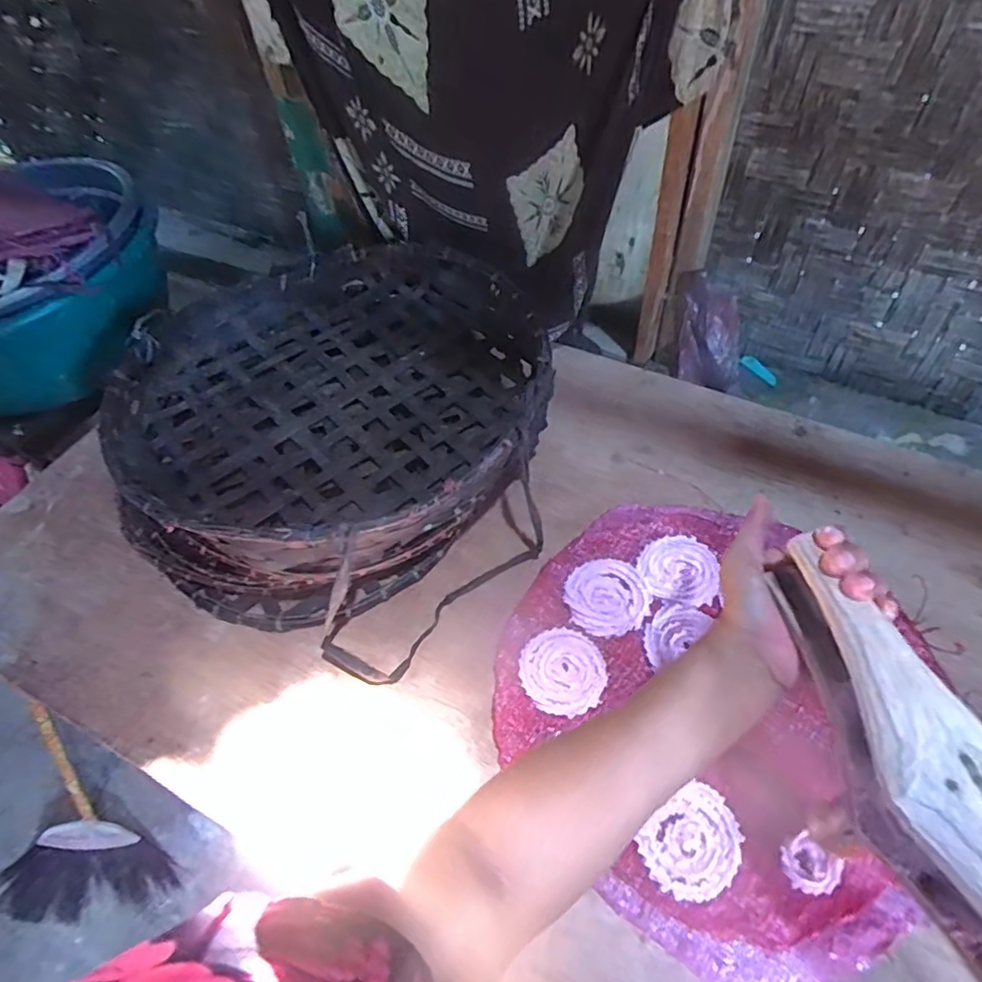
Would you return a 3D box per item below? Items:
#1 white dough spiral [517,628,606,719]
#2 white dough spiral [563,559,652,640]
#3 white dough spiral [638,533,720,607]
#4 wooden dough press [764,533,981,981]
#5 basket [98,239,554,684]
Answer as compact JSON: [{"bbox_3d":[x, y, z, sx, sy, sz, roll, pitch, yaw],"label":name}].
[{"bbox_3d":[0.064,0.160,0.542,0.075,0.009,0.076,-3,54,4],"label":"white dough spiral"},{"bbox_3d":[0.111,0.100,0.582,0.077,0.005,0.078,-15,54,-5],"label":"white dough spiral"},{"bbox_3d":[0.182,0.074,0.590,0.069,0.008,0.073,11,56,13],"label":"white dough spiral"},{"bbox_3d":[0.228,0.158,0.314,0.061,0.075,0.287,-12,61,-4],"label":"wooden dough press"},{"bbox_3d":[-0.160,-0.088,0.680,0.473,0.125,0.483,16,57,17],"label":"basket"}]

